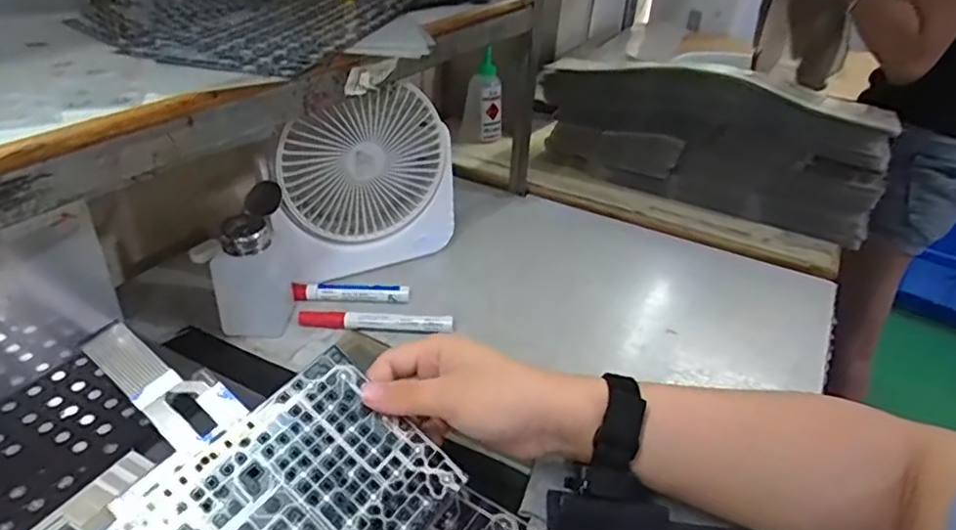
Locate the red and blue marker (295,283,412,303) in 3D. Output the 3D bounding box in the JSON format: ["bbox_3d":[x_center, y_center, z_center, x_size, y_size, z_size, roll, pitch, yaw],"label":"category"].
[{"bbox_3d":[-0.121,0.026,0.581,0.109,0.015,0.016,3,32,-2],"label":"red and blue marker"}]

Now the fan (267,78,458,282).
[{"bbox_3d":[-0.106,-0.073,0.583,0.183,0.180,0.048,-19,38,-32],"label":"fan"}]

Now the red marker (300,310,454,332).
[{"bbox_3d":[-0.092,0.050,0.549,0.139,0.020,0.016,5,32,2],"label":"red marker"}]

